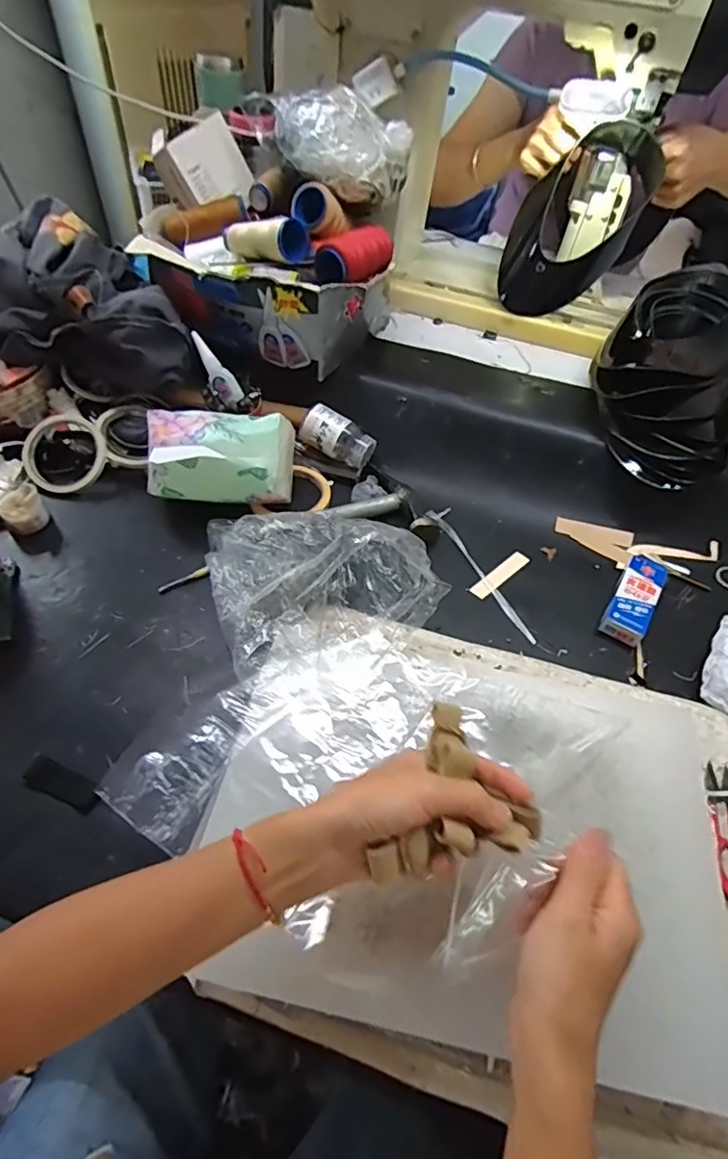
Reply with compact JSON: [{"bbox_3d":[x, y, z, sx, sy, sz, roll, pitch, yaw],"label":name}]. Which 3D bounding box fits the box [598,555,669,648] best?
[{"bbox_3d":[0.285,0.018,0.592,0.041,0.019,0.109,29,55,17],"label":"box"}]

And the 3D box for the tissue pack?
[{"bbox_3d":[-0.156,-0.132,0.619,0.149,0.085,0.083,6,52,0],"label":"tissue pack"}]

